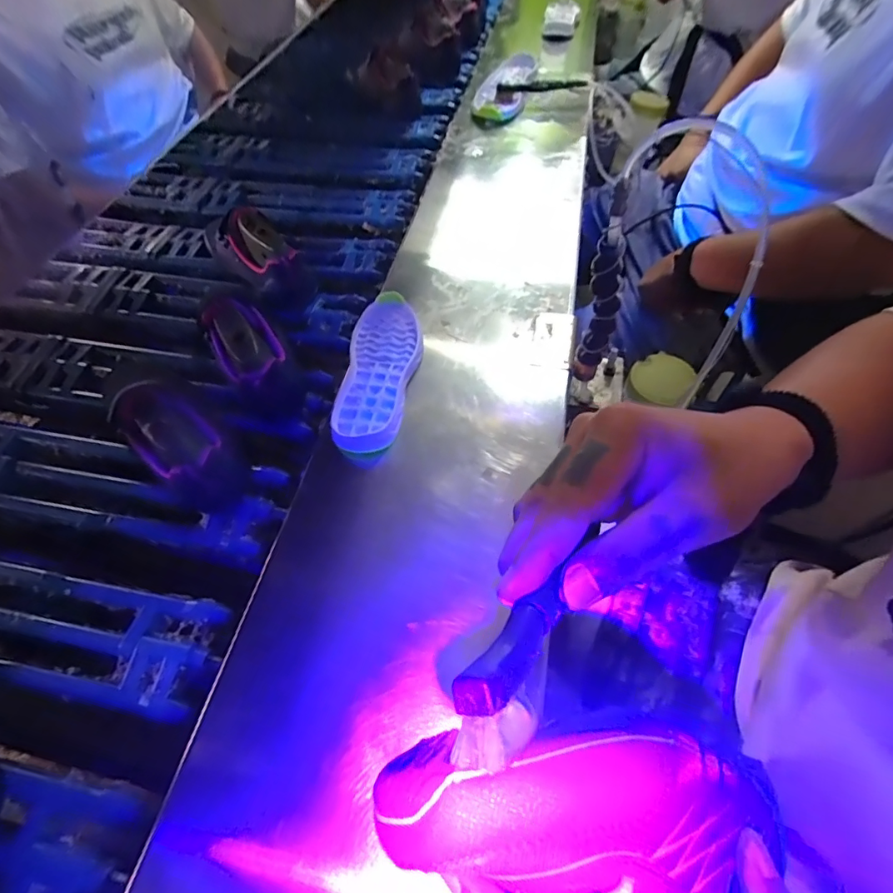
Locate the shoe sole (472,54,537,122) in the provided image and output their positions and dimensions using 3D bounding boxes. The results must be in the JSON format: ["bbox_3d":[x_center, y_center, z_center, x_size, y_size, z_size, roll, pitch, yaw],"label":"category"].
[{"bbox_3d":[0.114,-0.689,0.907,0.090,0.042,0.242,13,59,8],"label":"shoe sole"}]

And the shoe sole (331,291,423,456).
[{"bbox_3d":[-0.072,-0.085,0.514,0.079,0.019,0.208,3,58,2],"label":"shoe sole"}]

